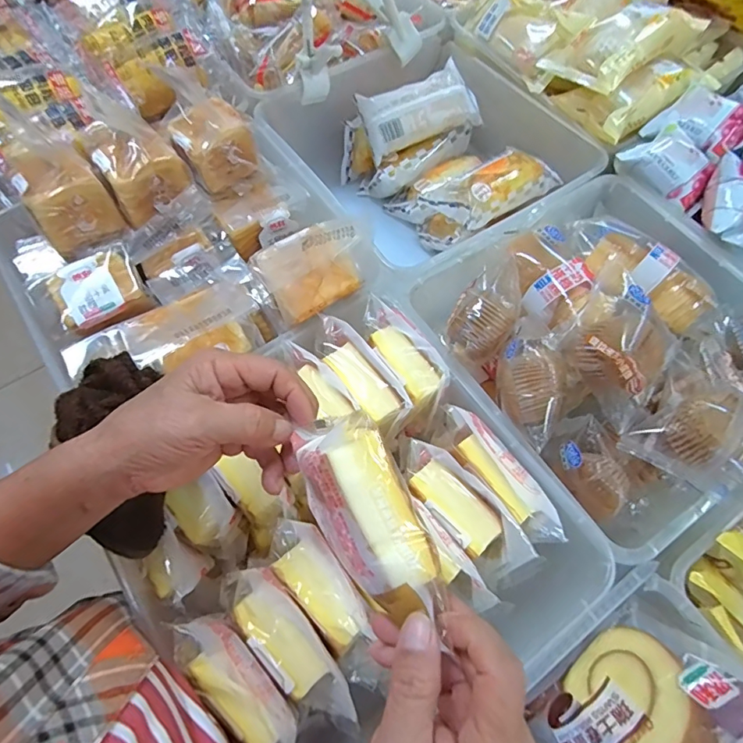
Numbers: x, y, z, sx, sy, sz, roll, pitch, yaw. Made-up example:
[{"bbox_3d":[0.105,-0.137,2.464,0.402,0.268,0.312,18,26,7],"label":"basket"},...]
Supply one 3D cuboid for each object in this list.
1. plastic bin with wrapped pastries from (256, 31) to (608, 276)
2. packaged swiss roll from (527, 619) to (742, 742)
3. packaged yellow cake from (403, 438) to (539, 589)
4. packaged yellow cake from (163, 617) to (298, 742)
[{"bbox_3d":[0.075,-0.232,0.557,0.293,0.136,0.283,-33,69,-15],"label":"plastic bin with wrapped pastries"},{"bbox_3d":[0.163,0.209,0.288,0.113,0.107,0.025,-46,109,-11],"label":"packaged swiss roll"},{"bbox_3d":[0.064,0.095,0.347,0.040,0.034,0.116,-35,70,-16],"label":"packaged yellow cake"},{"bbox_3d":[-0.079,0.194,0.287,0.035,0.029,0.103,-41,72,-18],"label":"packaged yellow cake"}]

